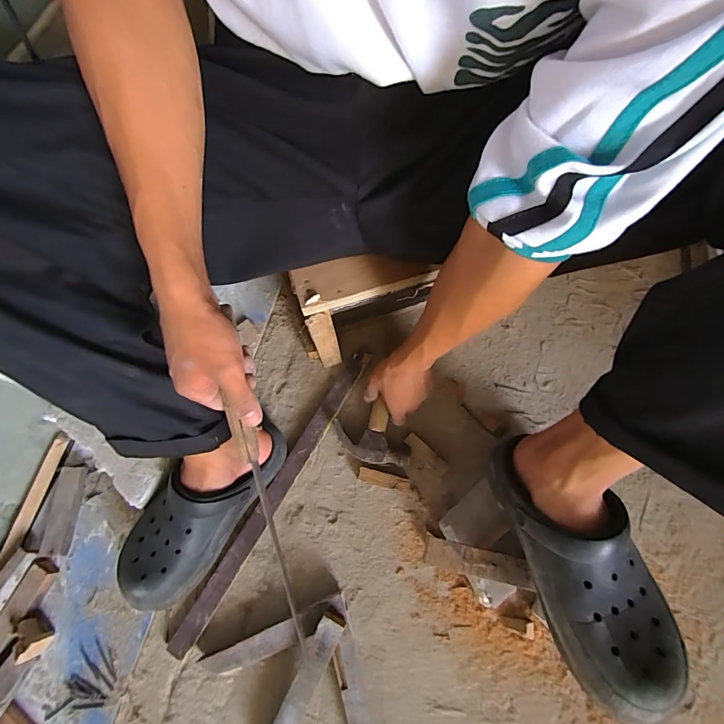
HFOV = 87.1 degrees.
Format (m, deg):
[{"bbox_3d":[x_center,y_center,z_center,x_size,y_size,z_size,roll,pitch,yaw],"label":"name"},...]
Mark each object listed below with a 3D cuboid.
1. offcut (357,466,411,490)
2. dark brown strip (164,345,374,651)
[{"bbox_3d":[0.033,0.180,0.583,0.078,0.017,0.020,14,71,5],"label":"offcut"},{"bbox_3d":[-0.126,0.188,0.582,0.034,0.014,0.490,29,73,10],"label":"dark brown strip"}]

